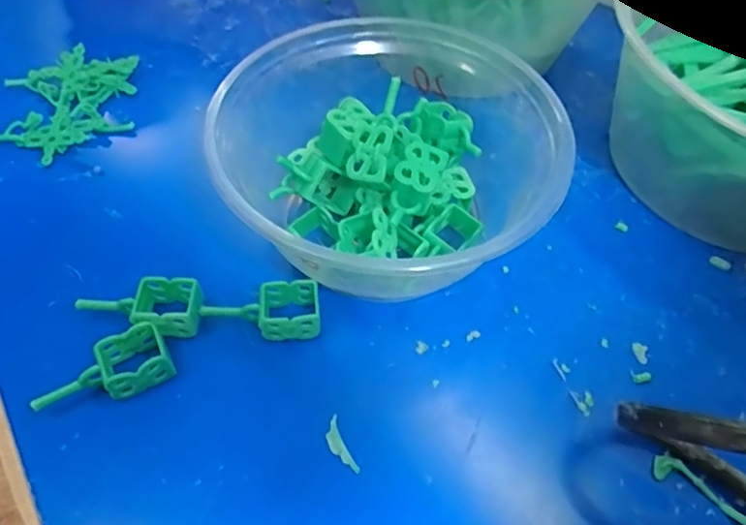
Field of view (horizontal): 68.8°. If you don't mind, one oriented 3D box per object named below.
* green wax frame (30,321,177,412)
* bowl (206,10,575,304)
[{"bbox_3d":[-0.096,0.042,0.197,0.045,0.017,0.018,-32,62,-23],"label":"green wax frame"},{"bbox_3d":[0.002,-0.045,0.235,0.131,0.062,0.112,-10,56,-10],"label":"bowl"}]

